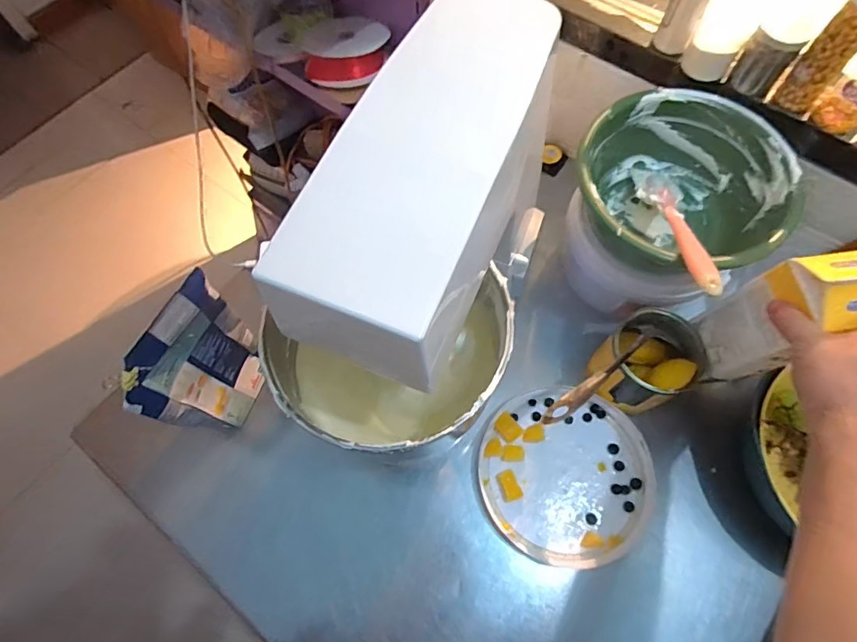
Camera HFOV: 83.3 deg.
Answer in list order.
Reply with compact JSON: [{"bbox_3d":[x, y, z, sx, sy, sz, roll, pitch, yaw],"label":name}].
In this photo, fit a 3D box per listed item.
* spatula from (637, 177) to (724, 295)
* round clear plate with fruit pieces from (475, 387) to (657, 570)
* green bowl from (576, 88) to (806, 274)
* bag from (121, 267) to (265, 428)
[{"bbox_3d":[0.264,-0.101,0.516,0.045,0.016,0.242,7,39,4],"label":"spatula"},{"bbox_3d":[0.168,0.186,0.588,0.206,0.014,0.198,0,67,1],"label":"round clear plate with fruit pieces"},{"bbox_3d":[0.281,-0.144,0.560,0.218,0.098,0.219,0,67,1],"label":"green bowl"},{"bbox_3d":[-0.243,0.052,0.536,0.030,0.216,0.136,18,69,8],"label":"bag"}]

